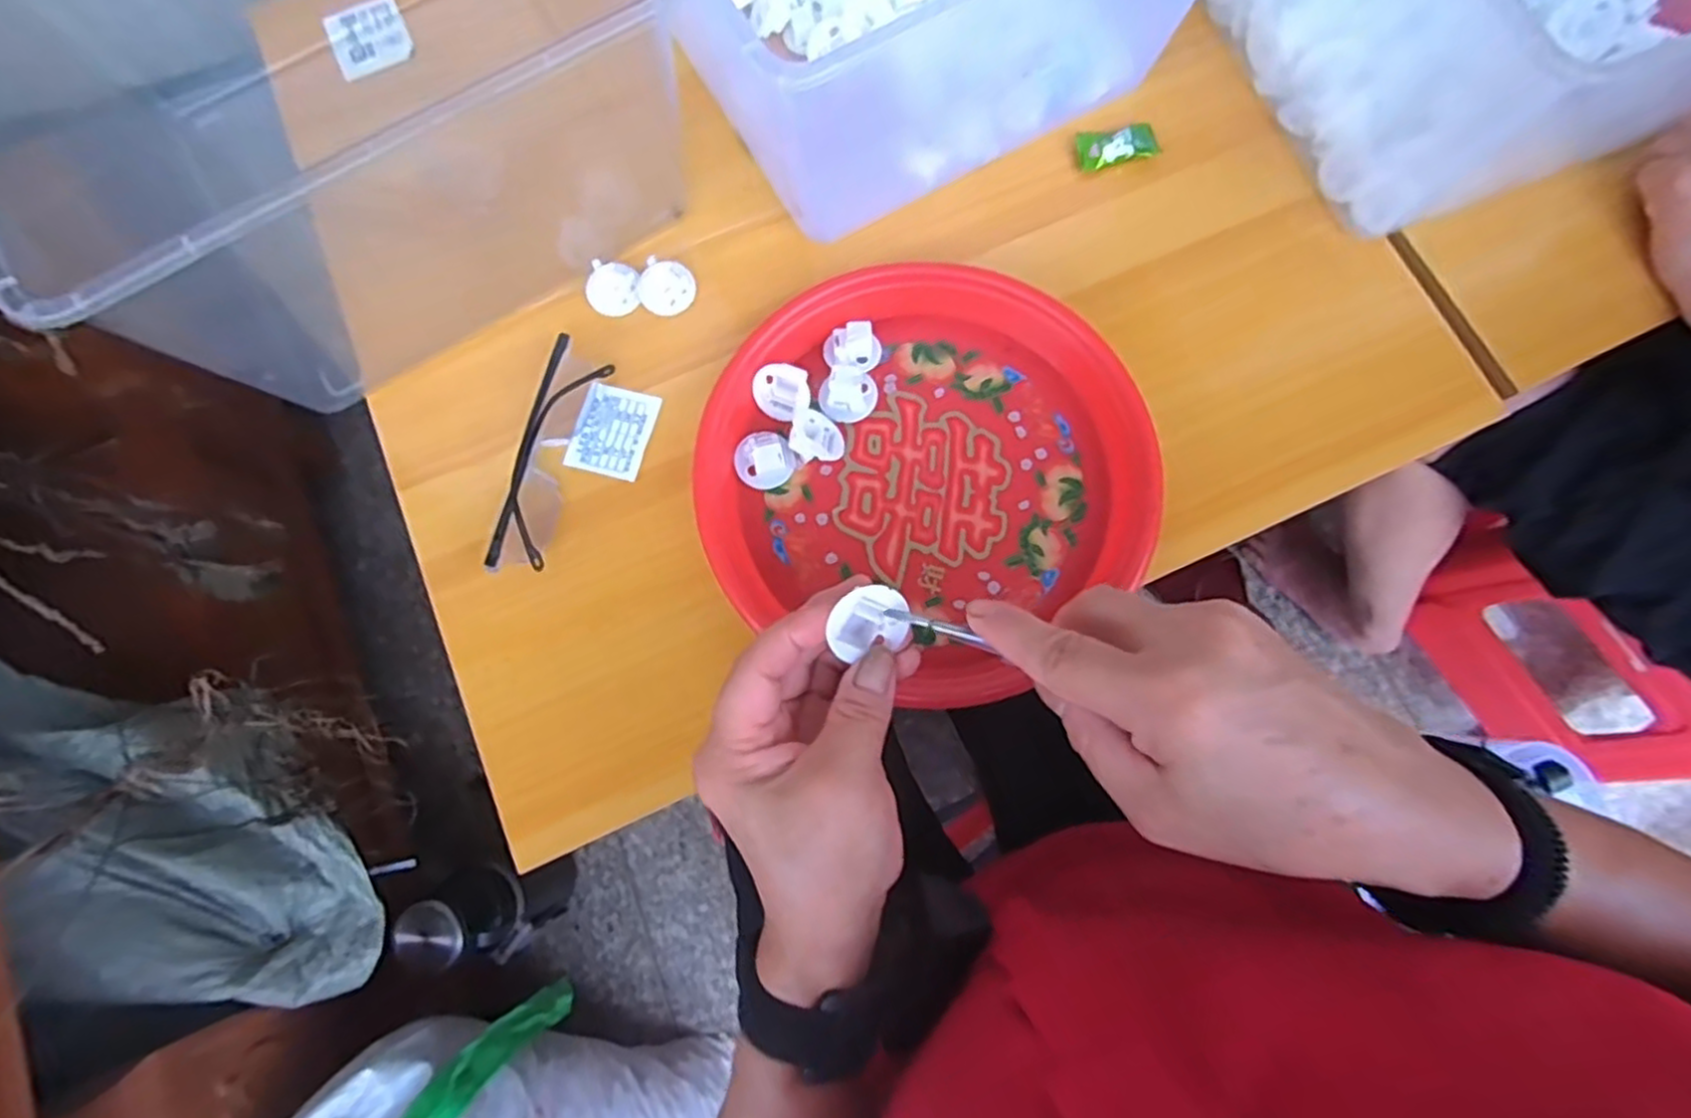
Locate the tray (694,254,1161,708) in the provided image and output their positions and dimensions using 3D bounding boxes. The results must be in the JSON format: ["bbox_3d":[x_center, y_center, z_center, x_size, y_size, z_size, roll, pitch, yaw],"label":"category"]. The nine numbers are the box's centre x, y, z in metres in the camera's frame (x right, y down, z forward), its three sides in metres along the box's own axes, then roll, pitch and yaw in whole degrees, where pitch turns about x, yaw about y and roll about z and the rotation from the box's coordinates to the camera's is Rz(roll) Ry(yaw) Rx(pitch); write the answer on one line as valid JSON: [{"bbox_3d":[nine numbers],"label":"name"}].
[{"bbox_3d":[0.040,-0.048,0.386,0.229,0.034,0.221,0,76,-1],"label":"tray"}]

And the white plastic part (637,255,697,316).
[{"bbox_3d":[-0.107,-0.162,0.428,0.030,0.016,0.032,0,76,-1],"label":"white plastic part"}]

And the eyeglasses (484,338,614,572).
[{"bbox_3d":[-0.162,-0.055,0.394,0.030,0.027,0.128,13,76,2],"label":"eyeglasses"}]

